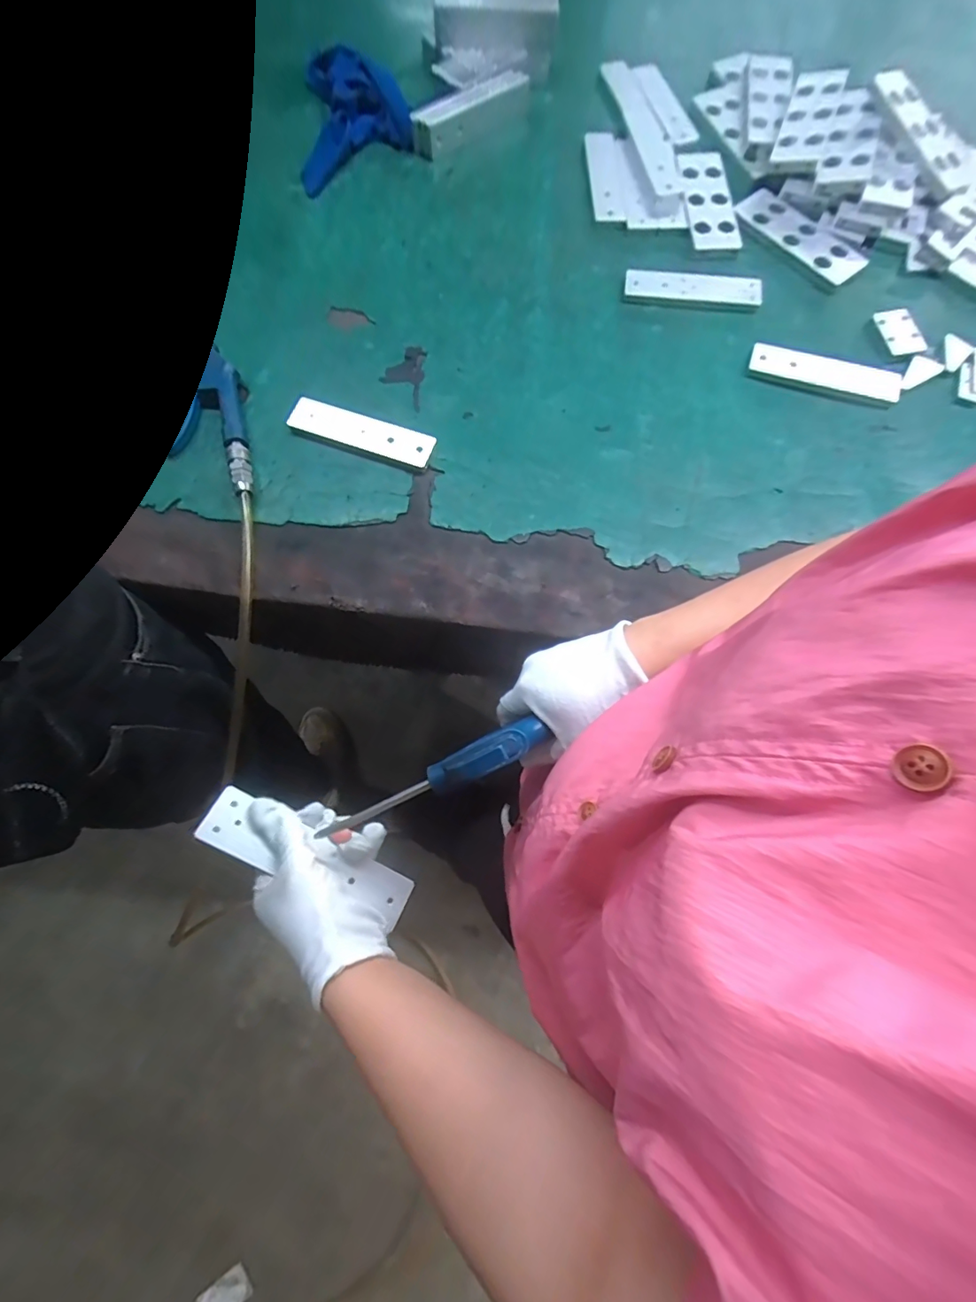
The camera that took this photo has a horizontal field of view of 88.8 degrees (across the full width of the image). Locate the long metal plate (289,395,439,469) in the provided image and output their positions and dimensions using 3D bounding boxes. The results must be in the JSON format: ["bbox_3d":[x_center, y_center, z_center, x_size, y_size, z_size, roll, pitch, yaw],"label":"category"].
[{"bbox_3d":[-0.134,-0.230,0.525,0.155,0.013,0.039,19,75,5],"label":"long metal plate"}]

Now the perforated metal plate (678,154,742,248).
[{"bbox_3d":[0.280,-0.570,0.632,0.059,0.009,0.163,-6,78,7],"label":"perforated metal plate"}]

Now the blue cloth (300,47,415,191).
[{"bbox_3d":[-0.171,-0.697,0.648,0.138,0.032,0.222,-3,75,-1],"label":"blue cloth"}]

